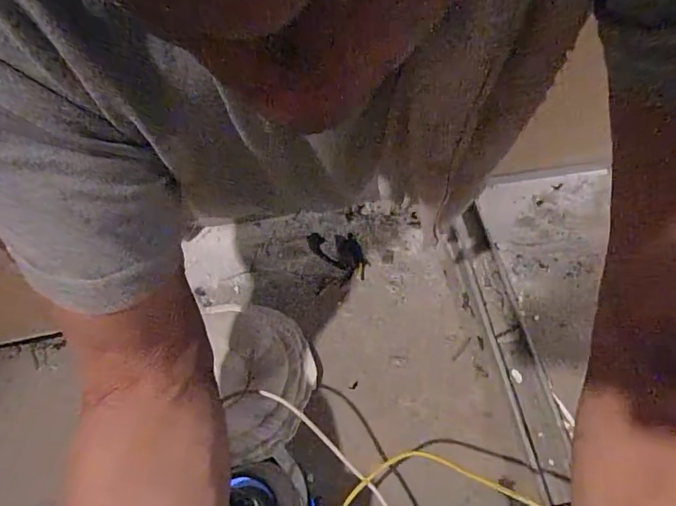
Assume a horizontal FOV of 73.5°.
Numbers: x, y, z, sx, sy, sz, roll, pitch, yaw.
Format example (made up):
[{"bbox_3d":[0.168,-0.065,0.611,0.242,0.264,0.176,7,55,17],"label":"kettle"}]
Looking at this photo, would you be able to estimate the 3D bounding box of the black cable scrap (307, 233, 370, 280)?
[{"bbox_3d":[0.002,-0.006,0.583,0.084,0.004,0.048,26,66,9],"label":"black cable scrap"}]

